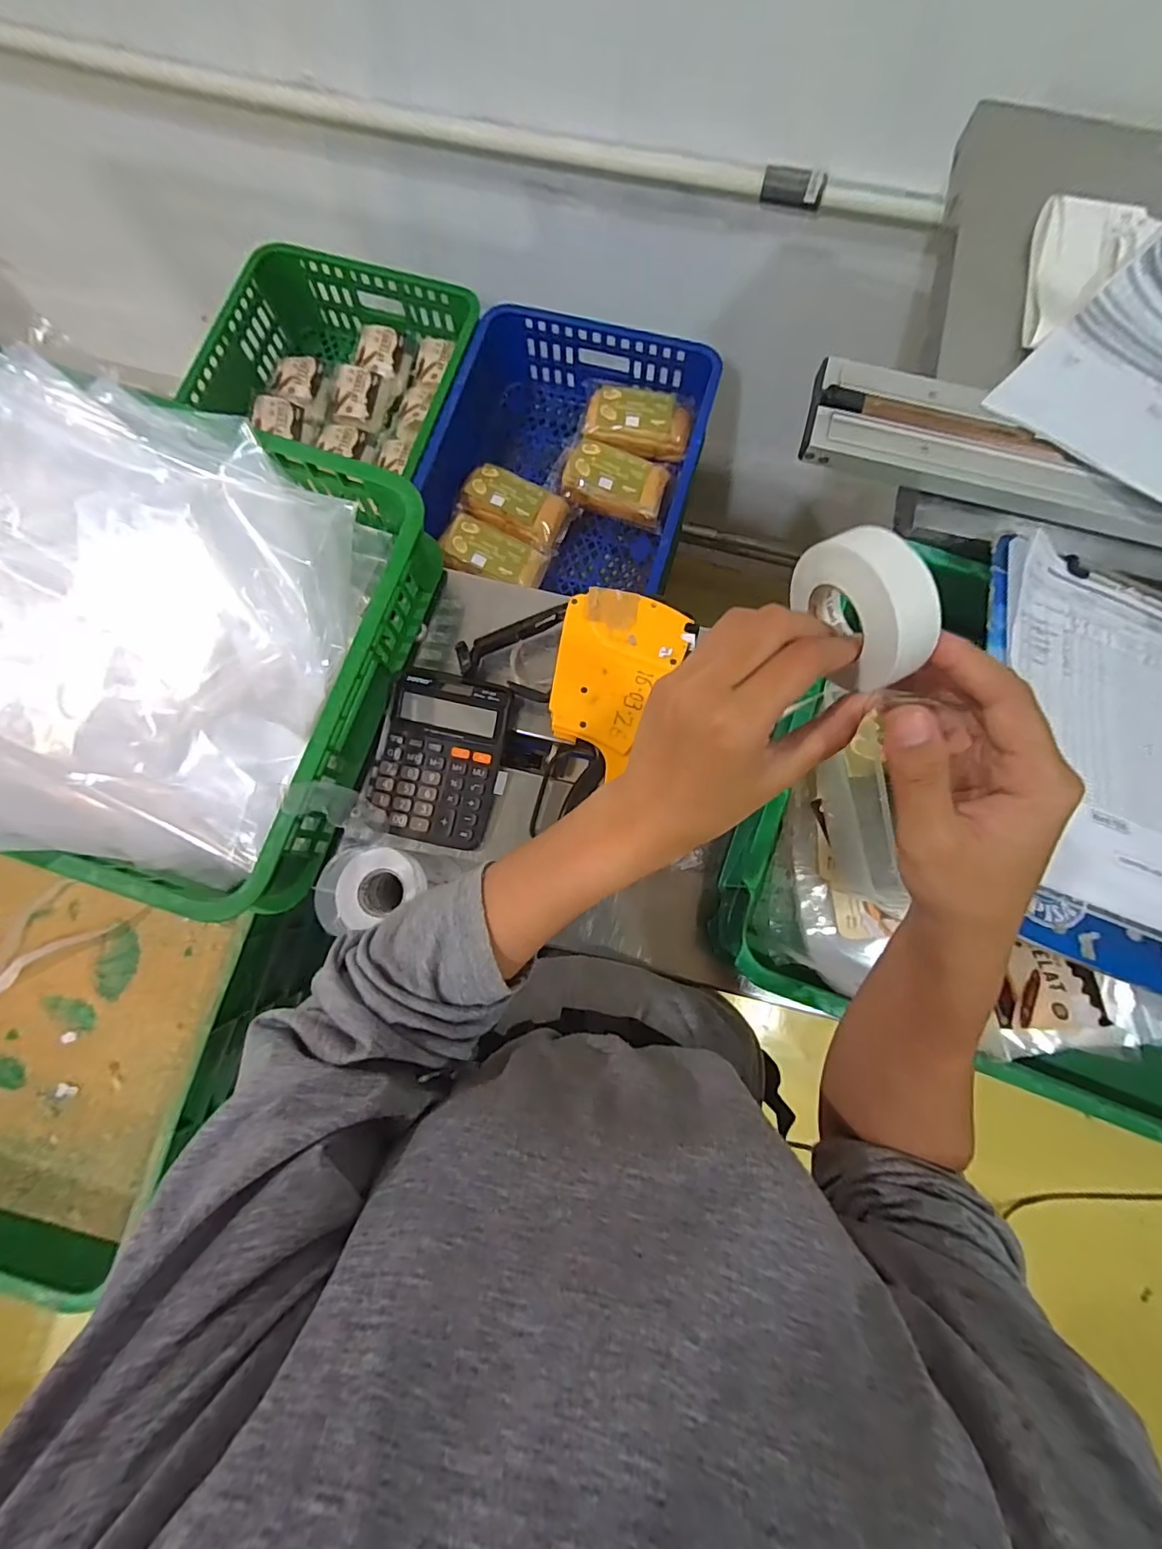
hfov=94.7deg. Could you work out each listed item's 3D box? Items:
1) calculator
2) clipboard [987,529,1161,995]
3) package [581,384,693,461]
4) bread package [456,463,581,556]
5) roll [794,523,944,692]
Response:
[{"bbox_3d":[-0.140,-0.018,0.521,0.120,0.025,0.162,12,79,2],"label":"calculator"},{"bbox_3d":[0.420,-0.015,0.408,0.231,0.014,0.342,20,71,-2],"label":"clipboard"},{"bbox_3d":[0.103,-0.641,0.976,0.191,0.047,0.102,8,79,1],"label":"package"},{"bbox_3d":[-0.114,-0.472,0.945,0.190,0.049,0.107,27,80,5],"label":"bread package"},{"bbox_3d":[0.113,-0.067,0.212,0.019,0.052,0.060,-27,80,-6],"label":"roll"}]

